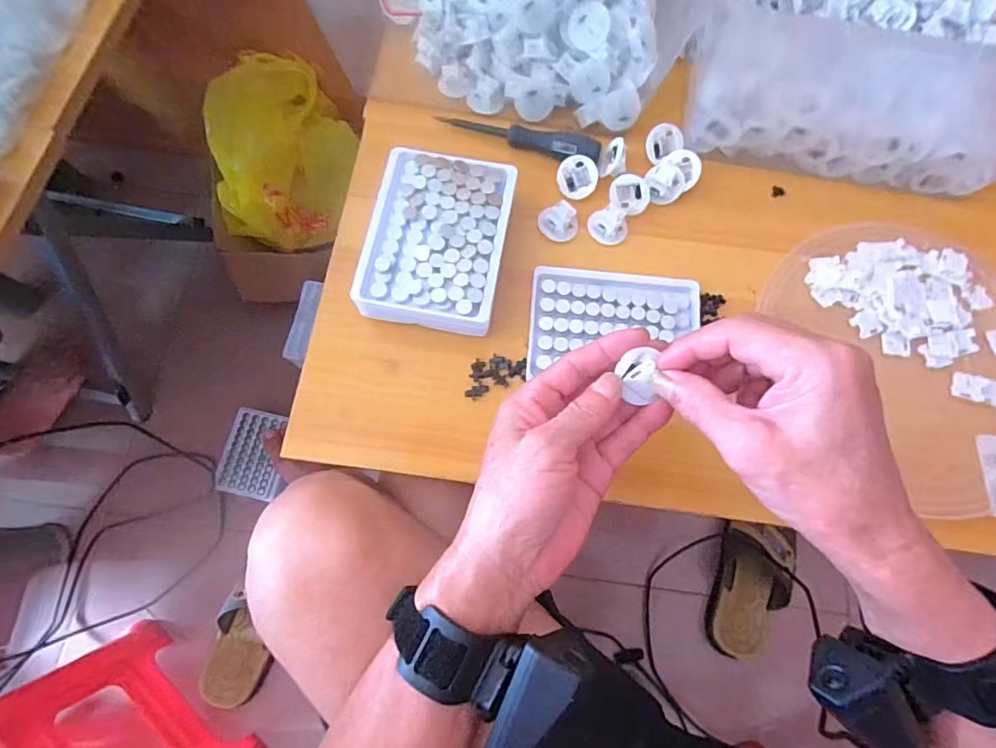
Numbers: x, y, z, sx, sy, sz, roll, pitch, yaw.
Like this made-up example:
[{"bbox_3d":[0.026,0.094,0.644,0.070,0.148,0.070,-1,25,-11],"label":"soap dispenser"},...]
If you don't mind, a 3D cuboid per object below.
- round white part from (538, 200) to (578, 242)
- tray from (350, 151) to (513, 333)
[{"bbox_3d":[0.049,-0.124,0.408,0.032,0.016,0.027,15,75,2],"label":"round white part"},{"bbox_3d":[-0.044,-0.095,0.374,0.096,0.039,0.127,11,74,1],"label":"tray"}]

